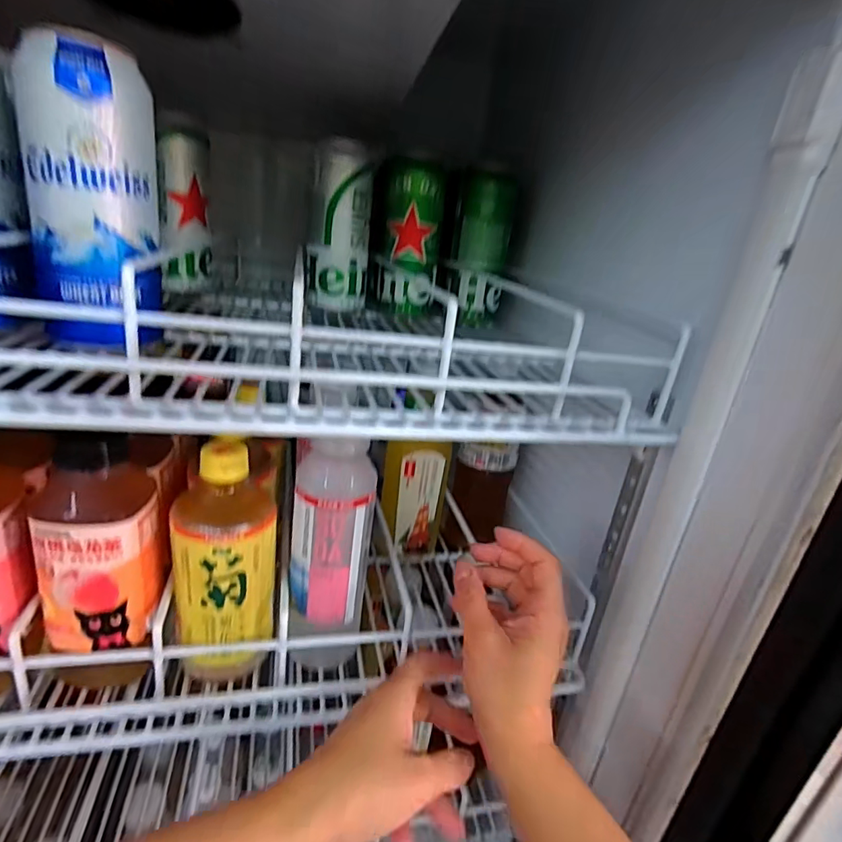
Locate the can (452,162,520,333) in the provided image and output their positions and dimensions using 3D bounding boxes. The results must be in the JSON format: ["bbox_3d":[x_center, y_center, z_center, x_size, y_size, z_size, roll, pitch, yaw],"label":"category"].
[{"bbox_3d":[0.068,-0.193,0.567,0.065,0.163,0.057,9,21,3],"label":"can"}]

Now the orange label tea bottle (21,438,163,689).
[{"bbox_3d":[-0.213,0.095,0.331,0.074,0.176,0.058,-6,25,-32],"label":"orange label tea bottle"}]

